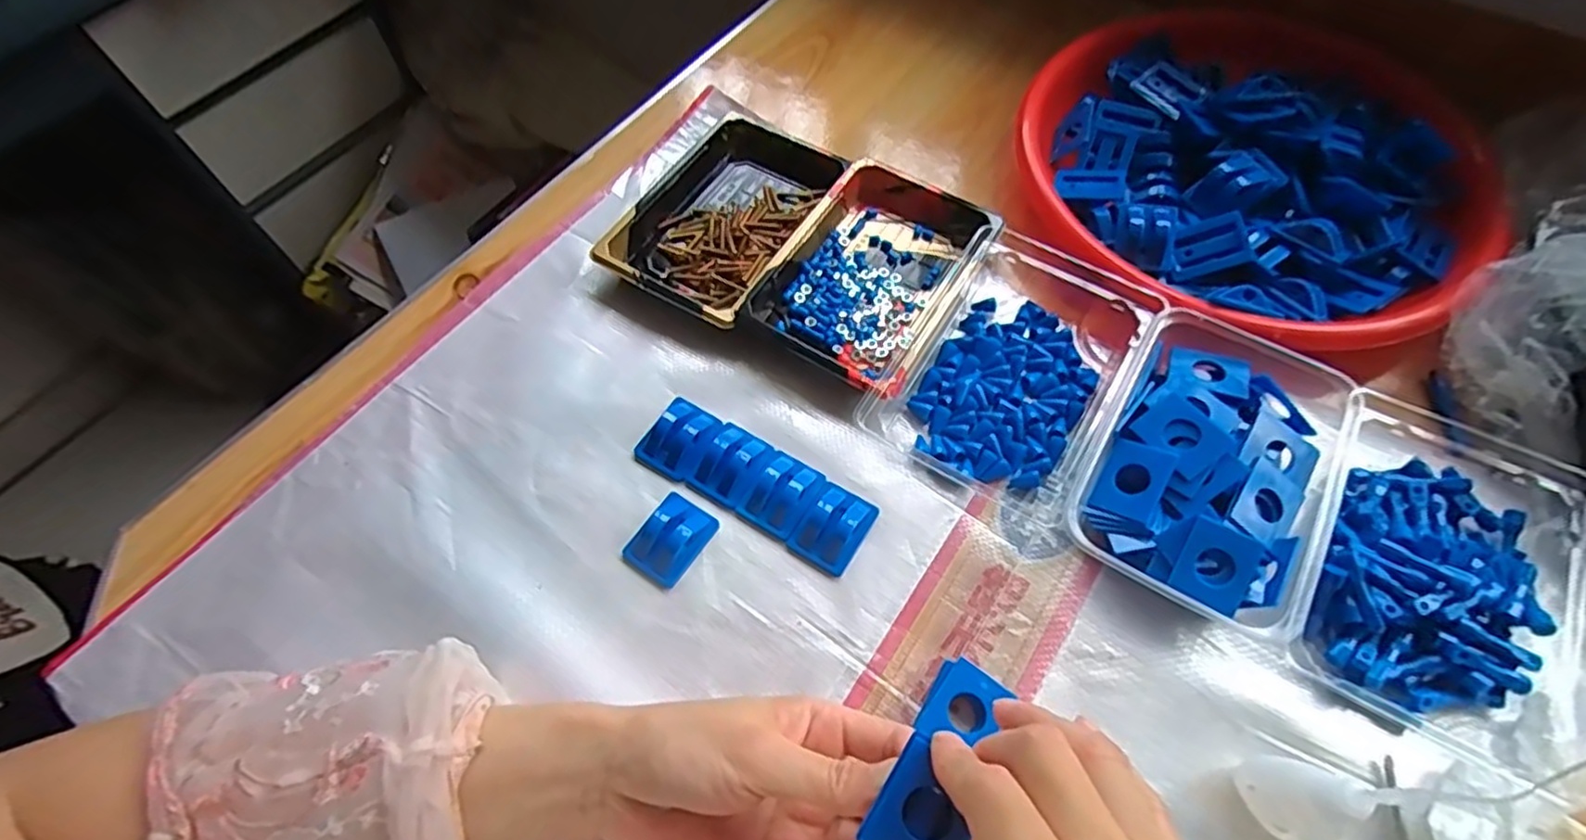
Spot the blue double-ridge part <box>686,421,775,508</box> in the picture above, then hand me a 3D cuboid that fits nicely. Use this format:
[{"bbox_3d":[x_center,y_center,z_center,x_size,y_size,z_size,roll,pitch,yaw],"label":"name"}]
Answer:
[{"bbox_3d":[-0.034,0.023,0.403,0.034,0.011,0.044,28,65,16],"label":"blue double-ridge part"}]

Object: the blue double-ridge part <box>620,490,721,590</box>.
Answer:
[{"bbox_3d":[-0.066,0.061,0.386,0.034,0.014,0.046,30,66,17],"label":"blue double-ridge part"}]

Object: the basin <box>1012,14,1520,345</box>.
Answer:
[{"bbox_3d":[0.310,-0.177,0.489,0.283,0.056,0.286,-1,61,1],"label":"basin"}]

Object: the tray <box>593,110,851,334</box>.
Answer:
[{"bbox_3d":[-0.044,-0.139,0.489,0.107,0.022,0.161,27,65,15],"label":"tray"}]

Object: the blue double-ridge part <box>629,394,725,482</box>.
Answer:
[{"bbox_3d":[-0.064,0.009,0.411,0.037,0.011,0.045,31,66,17],"label":"blue double-ridge part"}]

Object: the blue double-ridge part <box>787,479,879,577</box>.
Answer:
[{"bbox_3d":[0.022,0.056,0.387,0.033,0.014,0.045,31,66,17],"label":"blue double-ridge part"}]

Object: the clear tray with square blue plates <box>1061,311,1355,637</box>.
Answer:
[{"bbox_3d":[0.218,0.025,0.384,0.109,0.037,0.163,28,65,16],"label":"clear tray with square blue plates"}]

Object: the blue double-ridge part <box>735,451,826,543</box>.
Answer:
[{"bbox_3d":[-0.005,0.039,0.397,0.034,0.012,0.044,30,66,17],"label":"blue double-ridge part"}]

